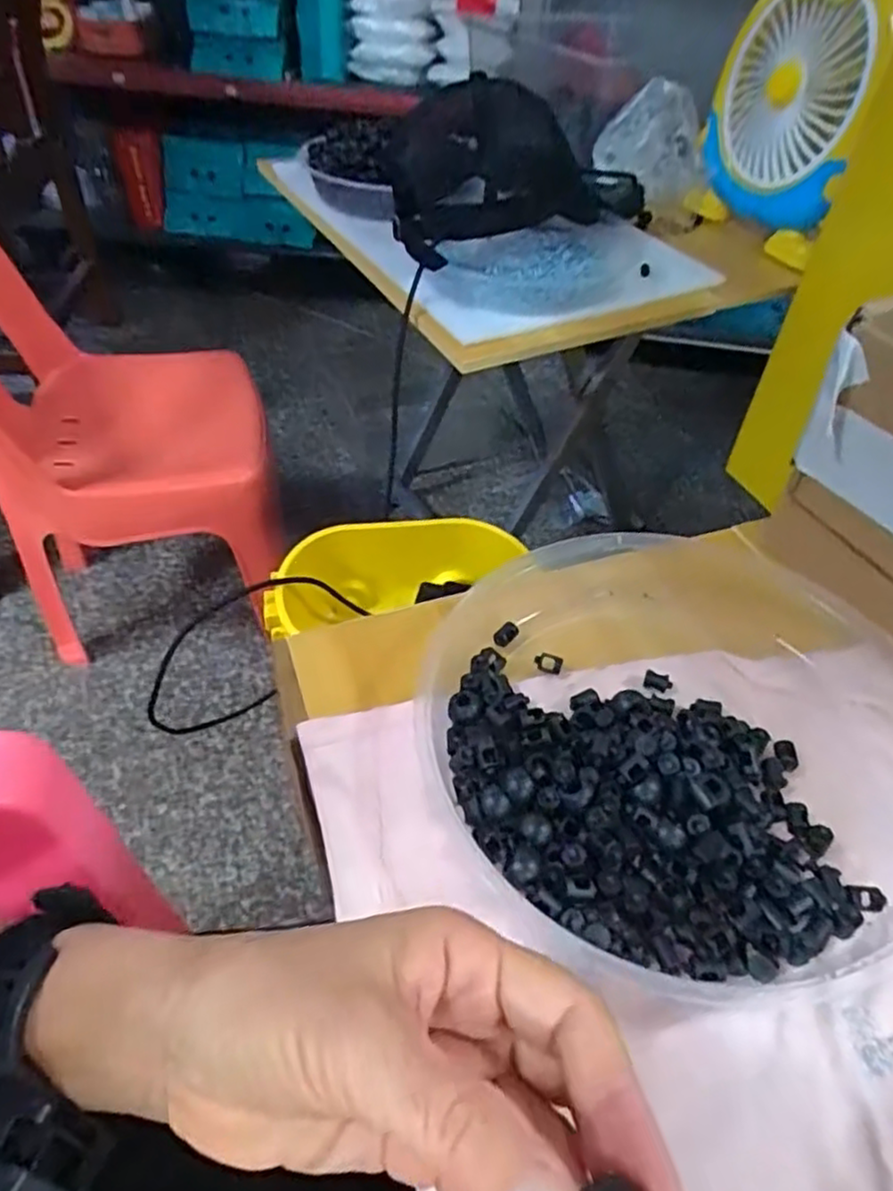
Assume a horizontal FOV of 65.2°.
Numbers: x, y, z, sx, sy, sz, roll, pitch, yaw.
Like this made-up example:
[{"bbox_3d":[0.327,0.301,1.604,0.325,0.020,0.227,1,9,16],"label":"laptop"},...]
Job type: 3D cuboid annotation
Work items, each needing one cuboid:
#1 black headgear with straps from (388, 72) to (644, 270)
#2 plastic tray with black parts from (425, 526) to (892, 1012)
[{"bbox_3d":[0.064,-0.446,0.729,0.290,0.139,0.128,-26,53,-24],"label":"black headgear with straps"},{"bbox_3d":[0.117,0.057,0.333,0.237,0.033,0.225,-10,48,-12],"label":"plastic tray with black parts"}]

